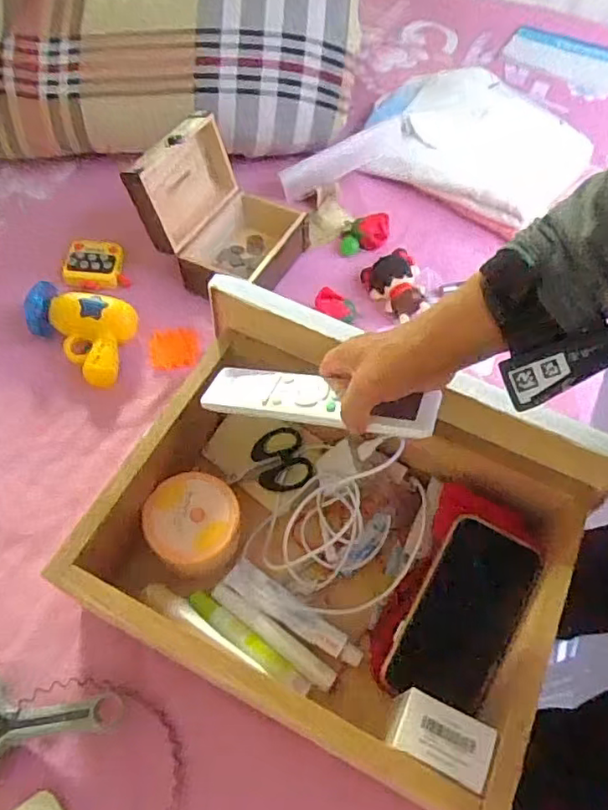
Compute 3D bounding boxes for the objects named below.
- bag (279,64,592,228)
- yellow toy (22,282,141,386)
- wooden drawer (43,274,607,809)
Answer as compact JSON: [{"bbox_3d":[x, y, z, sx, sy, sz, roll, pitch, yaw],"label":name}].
[{"bbox_3d":[0.200,-0.389,0.840,0.397,0.050,0.308,10,58,2],"label":"bag"},{"bbox_3d":[-0.241,-0.089,0.649,0.129,0.052,0.092,36,62,17],"label":"yellow toy"},{"bbox_3d":[0.038,0.111,0.476,0.327,0.159,0.277,25,60,11],"label":"wooden drawer"}]

